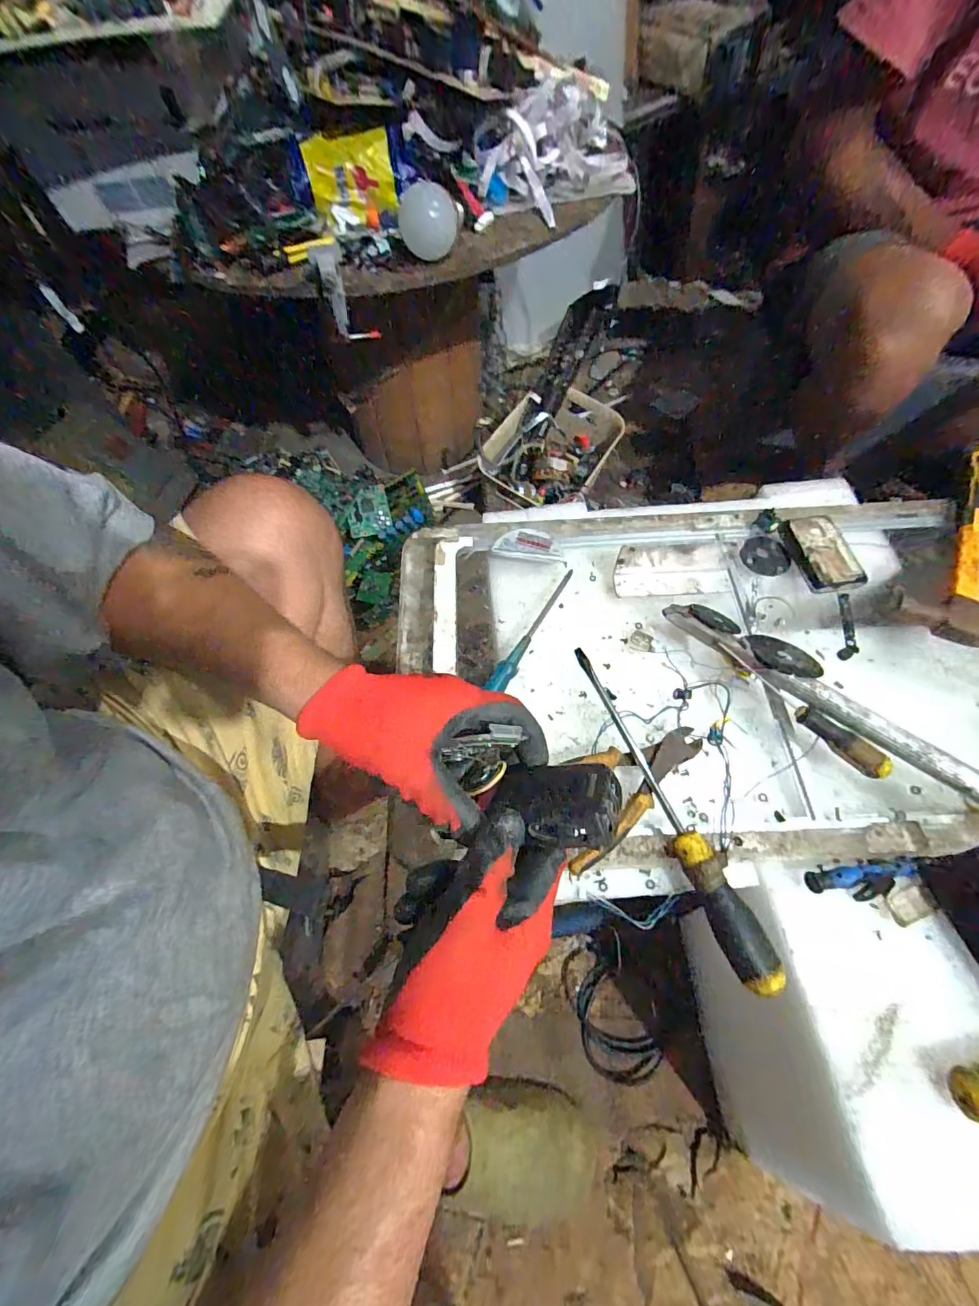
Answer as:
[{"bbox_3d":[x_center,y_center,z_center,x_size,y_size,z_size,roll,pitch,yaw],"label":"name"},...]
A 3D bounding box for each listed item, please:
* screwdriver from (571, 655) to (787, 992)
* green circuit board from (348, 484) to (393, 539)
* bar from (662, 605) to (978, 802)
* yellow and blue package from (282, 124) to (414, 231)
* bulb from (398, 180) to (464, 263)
[{"bbox_3d":[0.155,0.129,0.420,0.031,0.030,0.304,-21,62,-8],"label":"screwdriver"},{"bbox_3d":[-0.239,-0.276,0.922,0.083,0.013,0.084,-12,97,0],"label":"green circuit board"},{"bbox_3d":[0.325,0.048,0.447,0.340,0.031,0.025,35,69,20],"label":"bar"},{"bbox_3d":[-0.157,-0.559,0.555,0.147,0.079,0.026,-14,48,-4],"label":"yellow and blue package"},{"bbox_3d":[-0.066,-0.488,0.532,0.074,0.071,0.073,-7,61,0],"label":"bulb"}]

